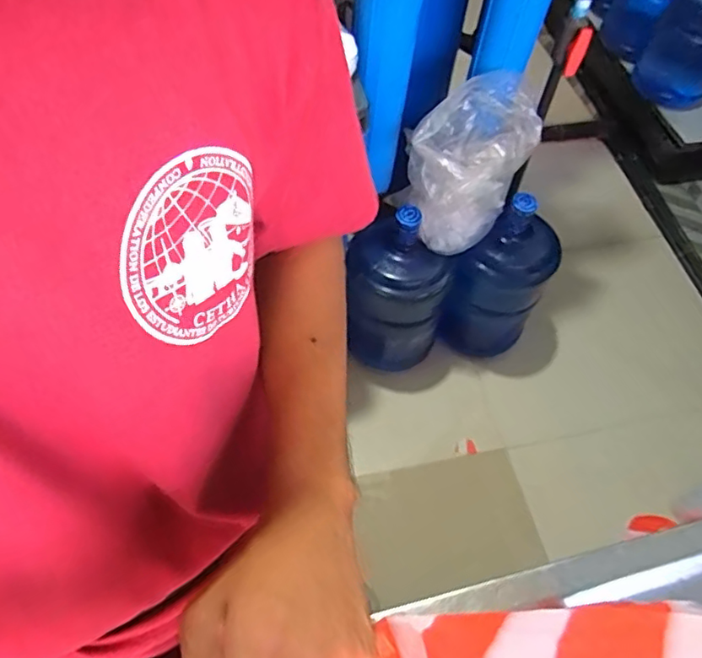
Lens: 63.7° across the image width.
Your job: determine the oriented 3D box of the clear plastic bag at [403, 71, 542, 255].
[{"bbox_3d":[0.234,-0.320,1.165,0.166,0.316,0.223,39,63,20],"label":"clear plastic bag"}]

